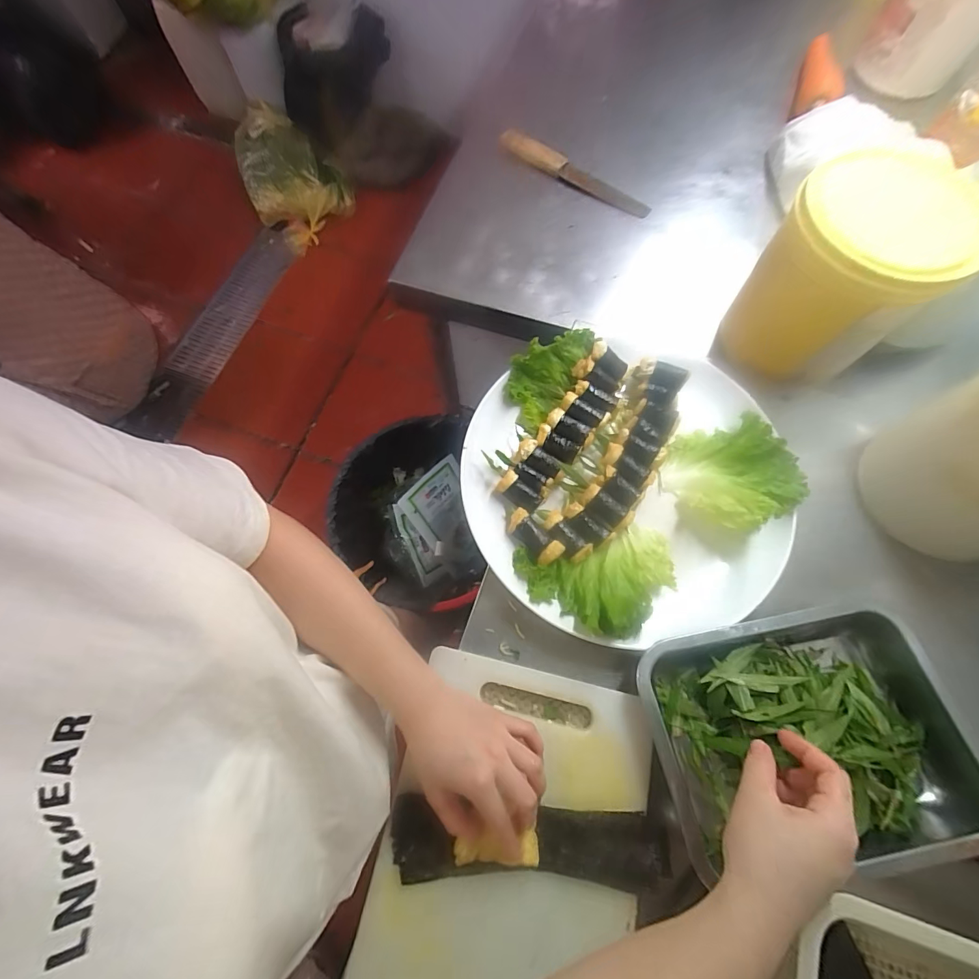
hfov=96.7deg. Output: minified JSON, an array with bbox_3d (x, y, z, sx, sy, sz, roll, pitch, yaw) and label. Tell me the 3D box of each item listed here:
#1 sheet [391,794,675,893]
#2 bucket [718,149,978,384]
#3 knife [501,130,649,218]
[{"bbox_3d":[0.033,0.294,0.362,0.224,0.018,0.057,1,70,1],"label":"sheet"},{"bbox_3d":[0.393,-0.241,0.493,0.168,0.166,0.156,31,73,10],"label":"bucket"},{"bbox_3d":[0.135,-0.516,0.704,0.285,0.027,0.037,37,75,12],"label":"knife"}]

